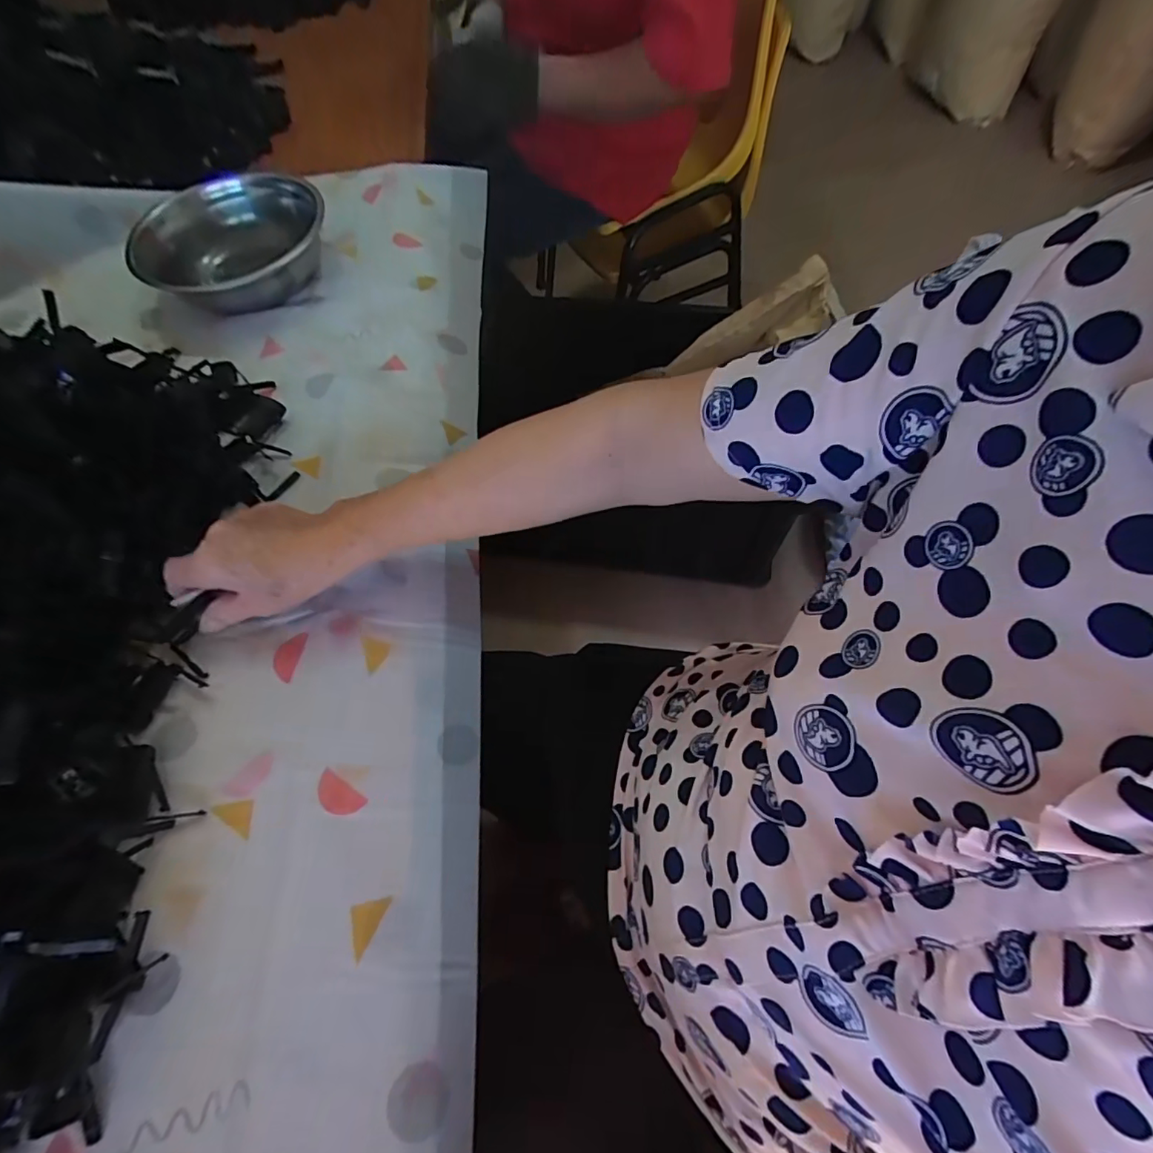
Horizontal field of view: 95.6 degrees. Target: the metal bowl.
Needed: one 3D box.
[{"bbox_3d":[-0.377,-0.365,0.581,0.178,0.053,0.188,-3,63,2],"label":"metal bowl"}]

